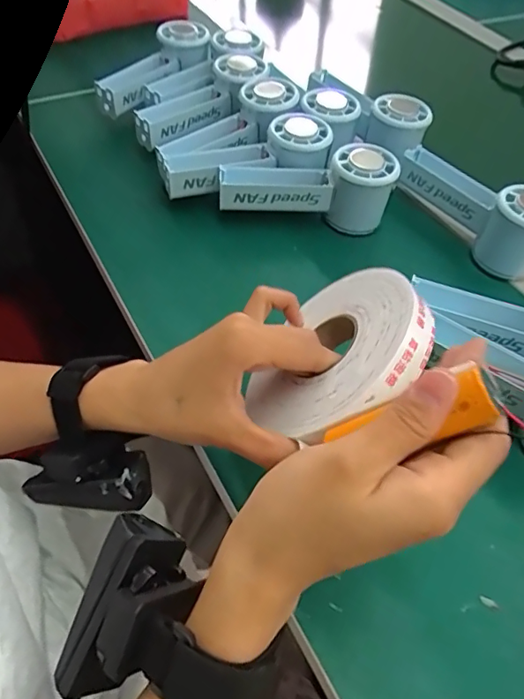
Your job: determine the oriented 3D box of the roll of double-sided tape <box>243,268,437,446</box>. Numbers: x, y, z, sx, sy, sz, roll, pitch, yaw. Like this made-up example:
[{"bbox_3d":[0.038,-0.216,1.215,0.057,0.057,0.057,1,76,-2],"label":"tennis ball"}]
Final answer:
[{"bbox_3d":[0.041,0.002,0.268,0.105,0.012,0.098,-54,28,-13],"label":"roll of double-sided tape"}]

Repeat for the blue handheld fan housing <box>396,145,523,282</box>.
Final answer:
[{"bbox_3d":[0.189,-0.129,0.450,0.046,0.066,0.153,-32,62,-26],"label":"blue handheld fan housing"}]

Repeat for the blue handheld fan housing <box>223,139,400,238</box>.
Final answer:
[{"bbox_3d":[0.037,-0.141,0.443,0.144,0.064,0.043,2,53,-4],"label":"blue handheld fan housing"}]

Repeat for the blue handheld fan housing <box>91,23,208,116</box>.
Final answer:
[{"bbox_3d":[-0.116,-0.302,0.537,0.047,0.032,0.143,34,70,18],"label":"blue handheld fan housing"}]

